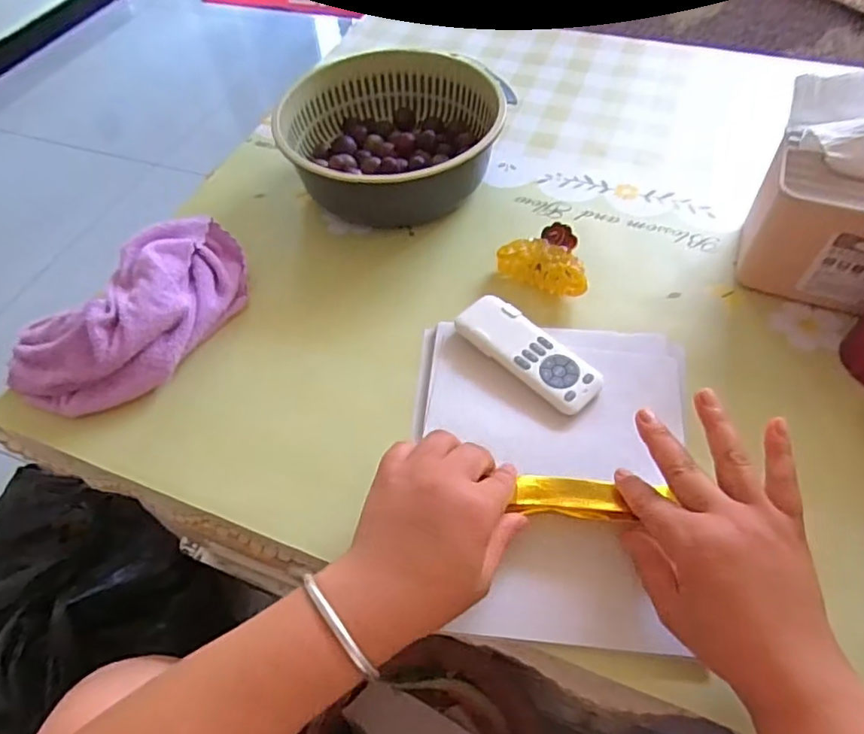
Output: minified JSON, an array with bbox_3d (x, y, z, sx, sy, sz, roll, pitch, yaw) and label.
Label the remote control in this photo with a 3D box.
[{"bbox_3d":[0.076,-0.012,0.465,0.049,0.017,0.123,-40,62,-22],"label":"remote control"}]

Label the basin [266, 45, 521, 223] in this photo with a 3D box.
[{"bbox_3d":[-0.037,-0.240,0.610,0.205,0.079,0.192,-2,55,2],"label":"basin"}]

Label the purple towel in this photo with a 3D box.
[{"bbox_3d":[-0.244,-0.046,0.493,0.115,0.061,0.218,35,64,24],"label":"purple towel"}]

